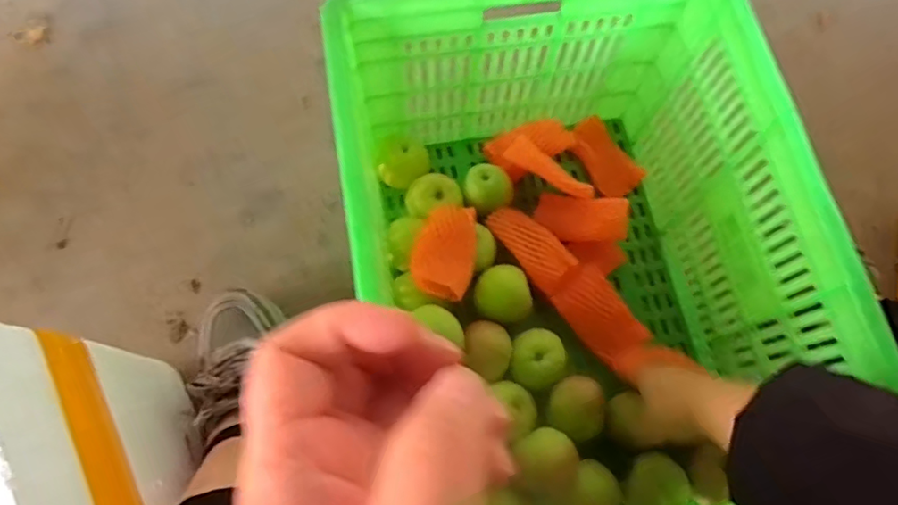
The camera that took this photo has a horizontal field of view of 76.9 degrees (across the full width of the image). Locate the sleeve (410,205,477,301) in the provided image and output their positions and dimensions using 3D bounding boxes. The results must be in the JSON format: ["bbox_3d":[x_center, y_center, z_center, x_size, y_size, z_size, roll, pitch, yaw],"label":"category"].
[{"bbox_3d":[-0.003,-0.004,0.619,0.065,0.023,0.108,13,71,3],"label":"sleeve"}]

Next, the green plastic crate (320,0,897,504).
[{"bbox_3d":[0.114,0.020,0.559,0.368,0.264,0.503,-10,71,-5],"label":"green plastic crate"}]

